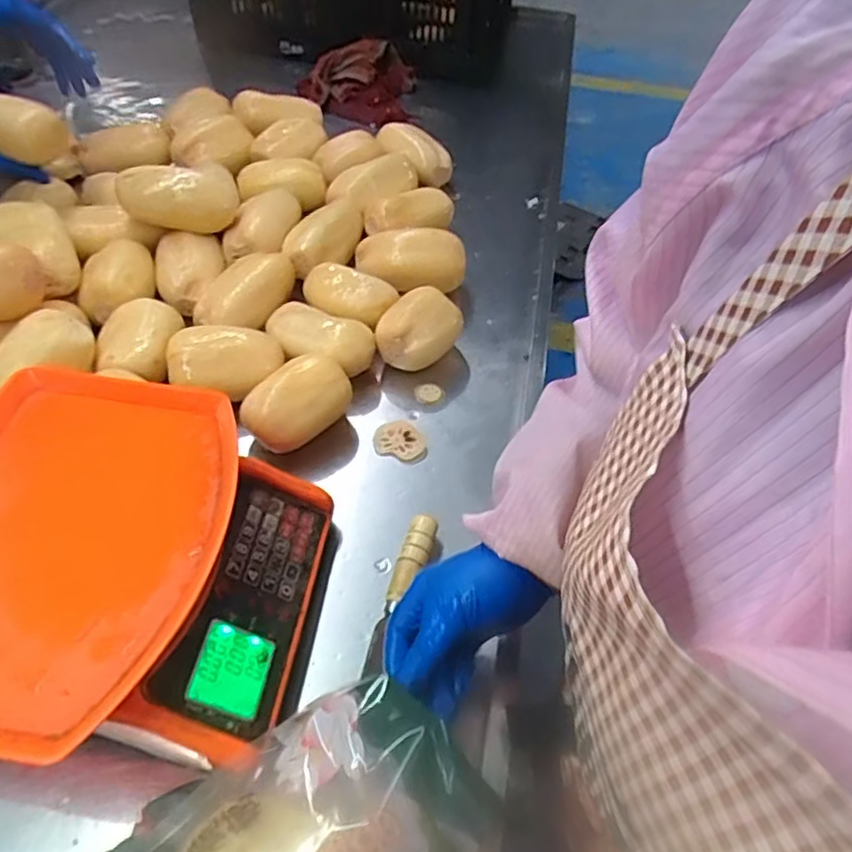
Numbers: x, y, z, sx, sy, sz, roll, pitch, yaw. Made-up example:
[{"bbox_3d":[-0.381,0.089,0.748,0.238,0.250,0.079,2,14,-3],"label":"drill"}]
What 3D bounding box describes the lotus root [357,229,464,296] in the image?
[{"bbox_3d":[-0.019,-0.210,0.818,0.135,0.069,0.077,-11,53,-13],"label":"lotus root"}]

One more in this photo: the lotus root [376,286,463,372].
[{"bbox_3d":[-0.007,-0.108,0.733,0.070,0.070,0.101,36,57,22],"label":"lotus root"}]

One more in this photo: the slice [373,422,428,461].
[{"bbox_3d":[-0.027,0.015,0.682,0.055,0.008,0.043,13,51,6],"label":"slice"}]

